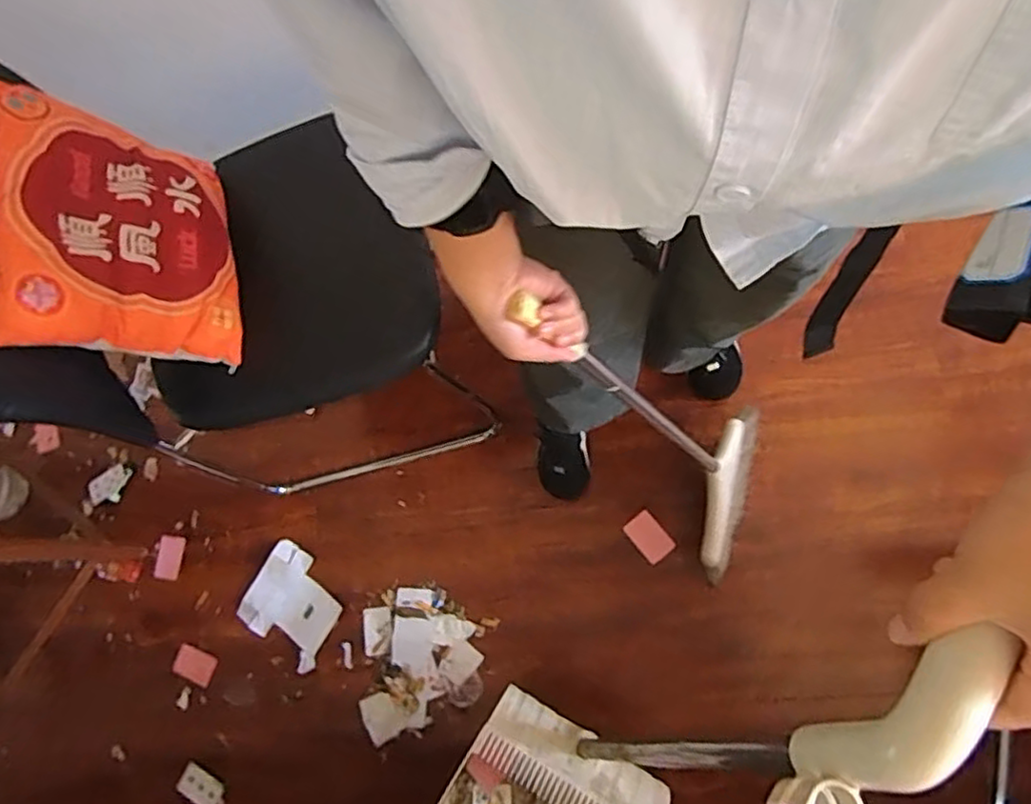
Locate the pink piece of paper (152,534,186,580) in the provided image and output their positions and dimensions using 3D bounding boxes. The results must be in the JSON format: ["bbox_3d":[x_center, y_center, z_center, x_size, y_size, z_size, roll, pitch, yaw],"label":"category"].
[{"bbox_3d":[-0.708,0.318,1.351,0.054,0.008,0.087,4,72,2],"label":"pink piece of paper"}]

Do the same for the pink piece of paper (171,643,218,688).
[{"bbox_3d":[-0.630,0.514,1.291,0.086,0.010,0.061,19,81,12],"label":"pink piece of paper"}]

